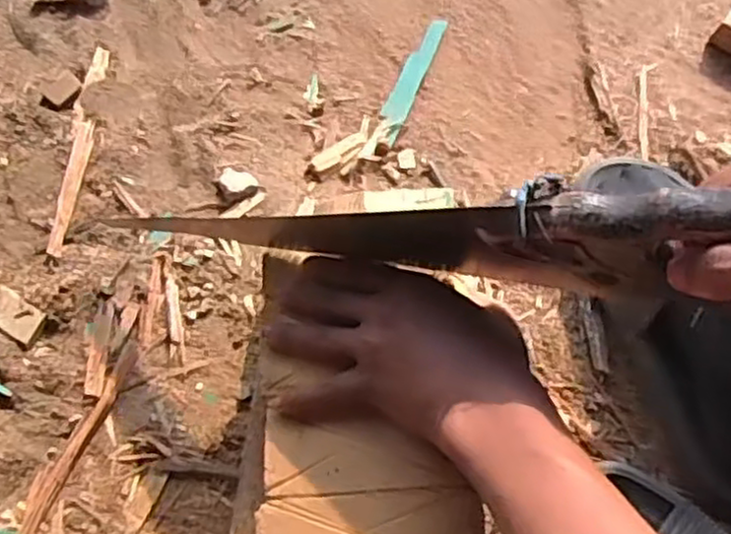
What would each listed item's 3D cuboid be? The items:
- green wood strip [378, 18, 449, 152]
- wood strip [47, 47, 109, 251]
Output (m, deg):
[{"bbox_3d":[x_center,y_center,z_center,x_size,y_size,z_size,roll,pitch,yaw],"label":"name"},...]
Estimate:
[{"bbox_3d":[0.037,-0.160,0.636,0.023,0.011,0.124,21,74,8],"label":"green wood strip"},{"bbox_3d":[-0.241,-0.101,0.629,0.019,0.006,0.187,5,72,3],"label":"wood strip"}]

